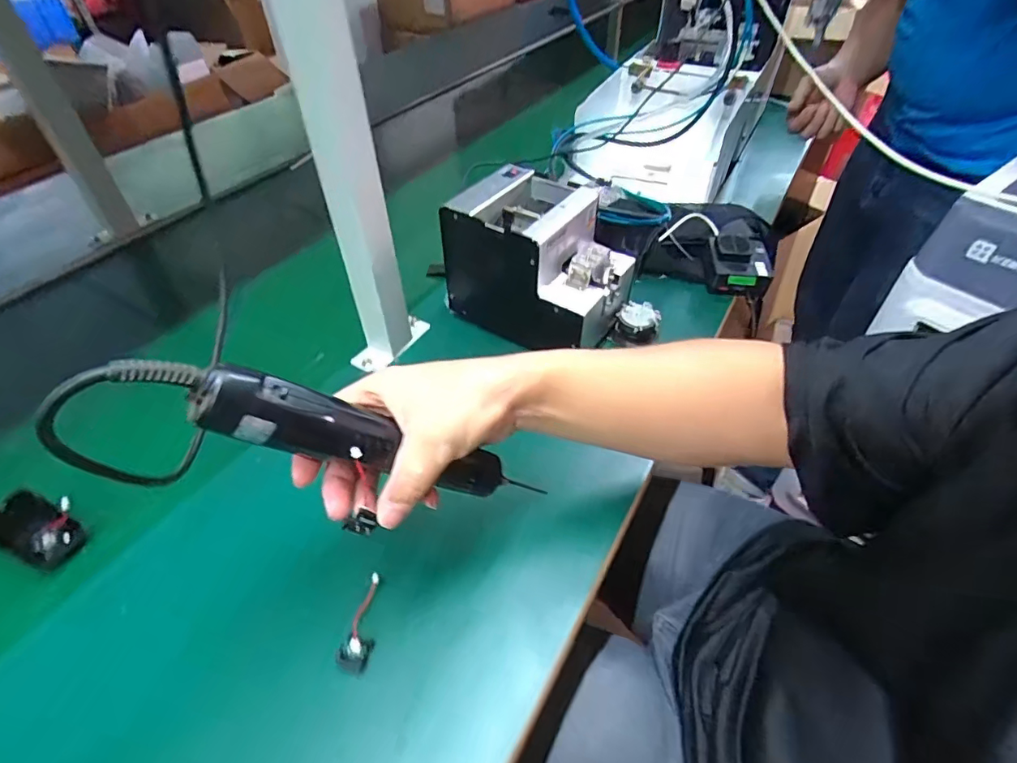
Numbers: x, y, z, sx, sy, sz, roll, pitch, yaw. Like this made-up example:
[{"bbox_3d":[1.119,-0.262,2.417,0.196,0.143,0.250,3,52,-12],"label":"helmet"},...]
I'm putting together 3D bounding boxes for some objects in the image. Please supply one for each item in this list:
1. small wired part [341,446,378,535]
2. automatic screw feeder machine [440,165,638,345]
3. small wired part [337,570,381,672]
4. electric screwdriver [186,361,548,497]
[{"bbox_3d":[-0.092,0.069,0.319,0.019,0.062,0.008,7,22,8],"label":"small wired part"},{"bbox_3d":[0.035,-0.141,0.592,0.187,0.138,0.128,27,51,25],"label":"automatic screw feeder machine"},{"bbox_3d":[-0.106,0.180,0.388,0.023,0.012,0.066,11,46,12],"label":"small wired part"},{"bbox_3d":[-0.078,0.044,0.336,0.231,0.032,0.028,26,30,-38],"label":"electric screwdriver"}]

